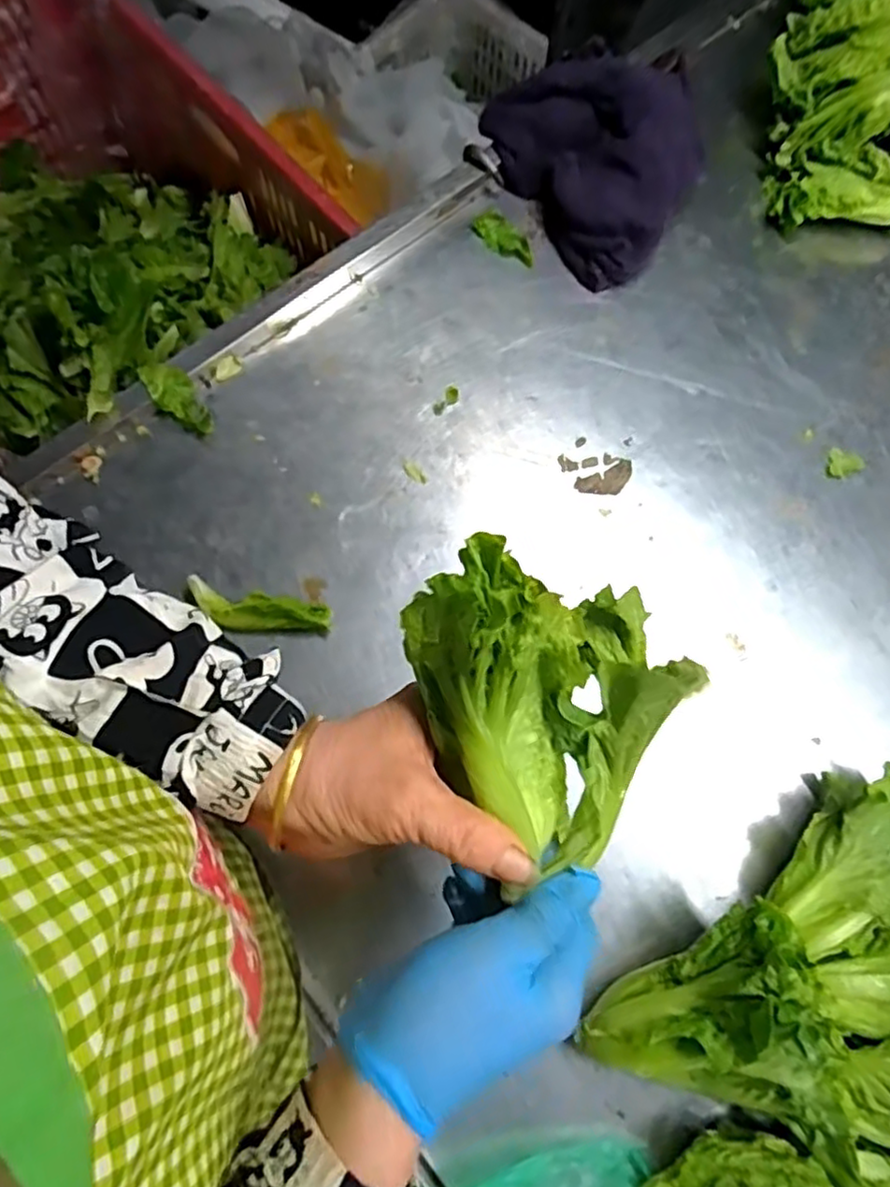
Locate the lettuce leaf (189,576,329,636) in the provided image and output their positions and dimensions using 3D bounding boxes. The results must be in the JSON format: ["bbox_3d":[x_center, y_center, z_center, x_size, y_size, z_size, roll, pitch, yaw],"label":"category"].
[{"bbox_3d":[-0.125,0.012,0.451,0.094,0.029,0.029,10,75,2],"label":"lettuce leaf"}]

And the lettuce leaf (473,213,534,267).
[{"bbox_3d":[0.050,-0.287,0.544,0.056,0.008,0.027,35,77,-6],"label":"lettuce leaf"}]

